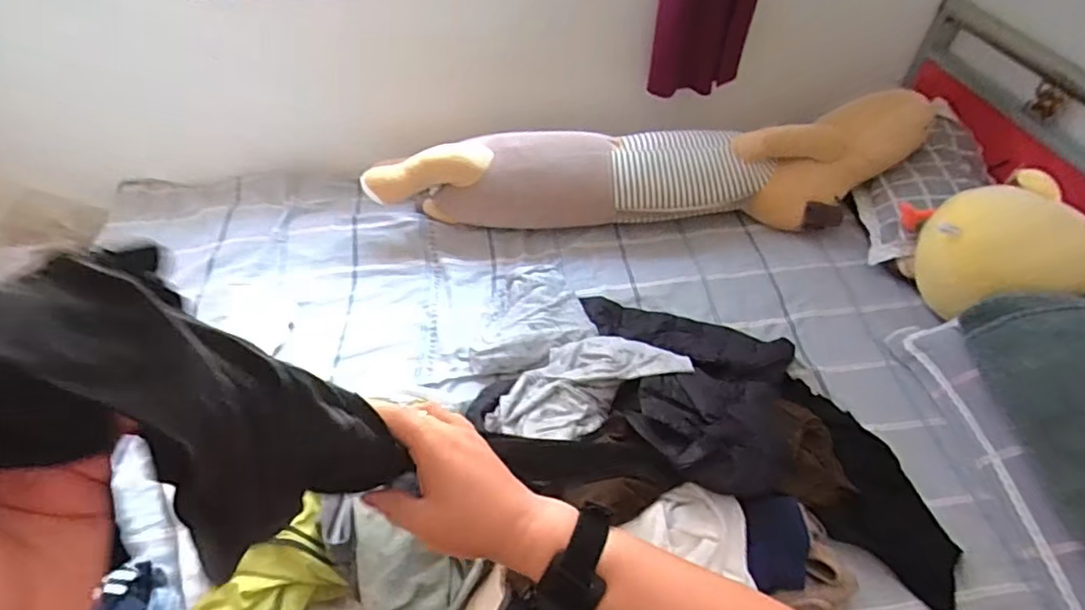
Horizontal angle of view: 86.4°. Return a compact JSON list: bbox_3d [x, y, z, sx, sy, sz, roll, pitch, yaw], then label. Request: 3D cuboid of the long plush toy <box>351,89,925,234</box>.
[{"bbox_3d":[0.226,-0.296,1.244,1.159,0.238,0.159,-2,47,-3],"label":"long plush toy"}]

